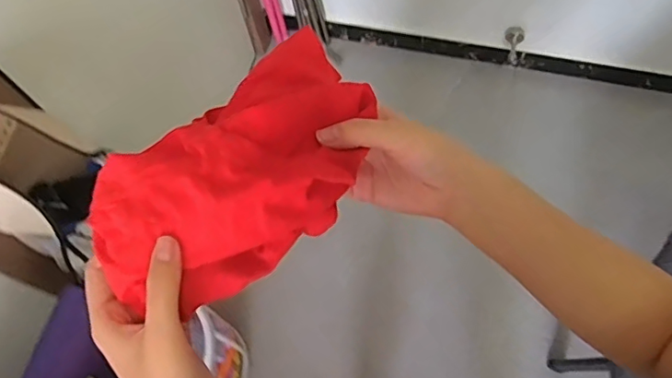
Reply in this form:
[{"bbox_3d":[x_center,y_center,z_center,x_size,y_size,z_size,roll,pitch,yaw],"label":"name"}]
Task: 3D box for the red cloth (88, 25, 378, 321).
[{"bbox_3d":[-0.053,-0.009,0.322,0.184,0.052,0.096,-41,71,-13],"label":"red cloth"}]

